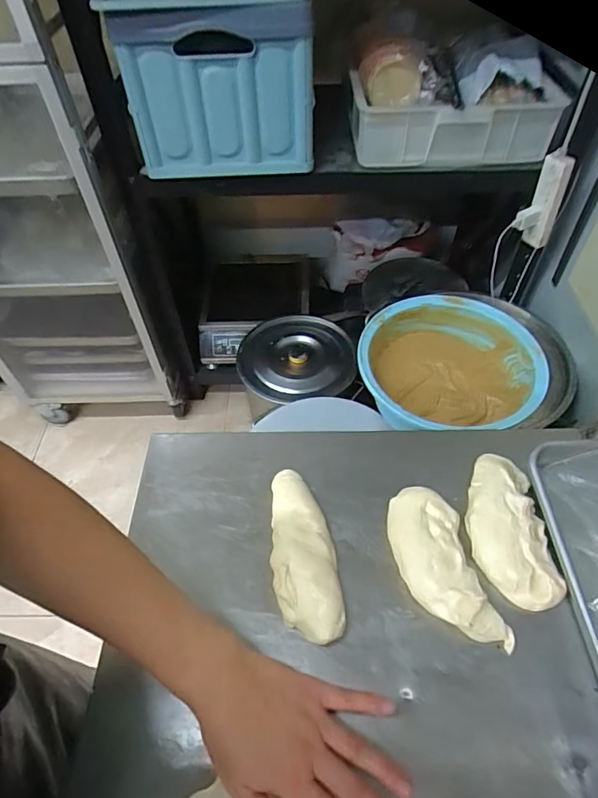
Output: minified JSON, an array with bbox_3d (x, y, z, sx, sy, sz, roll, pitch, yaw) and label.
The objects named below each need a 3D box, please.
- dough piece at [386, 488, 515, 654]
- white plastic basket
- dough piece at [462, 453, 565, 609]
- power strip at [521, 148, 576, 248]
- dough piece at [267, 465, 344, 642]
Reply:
[{"bbox_3d":[0.130,0.154,0.440,0.068,0.026,0.148,-14,53,-9],"label":"dough piece"},{"bbox_3d":[0.306,-0.583,0.974,0.395,0.165,0.188,2,53,3],"label":"white plastic basket"},{"bbox_3d":[0.202,0.120,0.462,0.072,0.027,0.151,-1,52,0],"label":"dough piece"},{"bbox_3d":[0.524,-0.413,1.009,0.065,0.199,0.044,33,60,23],"label":"power strip"},{"bbox_3d":[0.004,0.141,0.453,0.058,0.032,0.163,-5,53,-3],"label":"dough piece"}]

